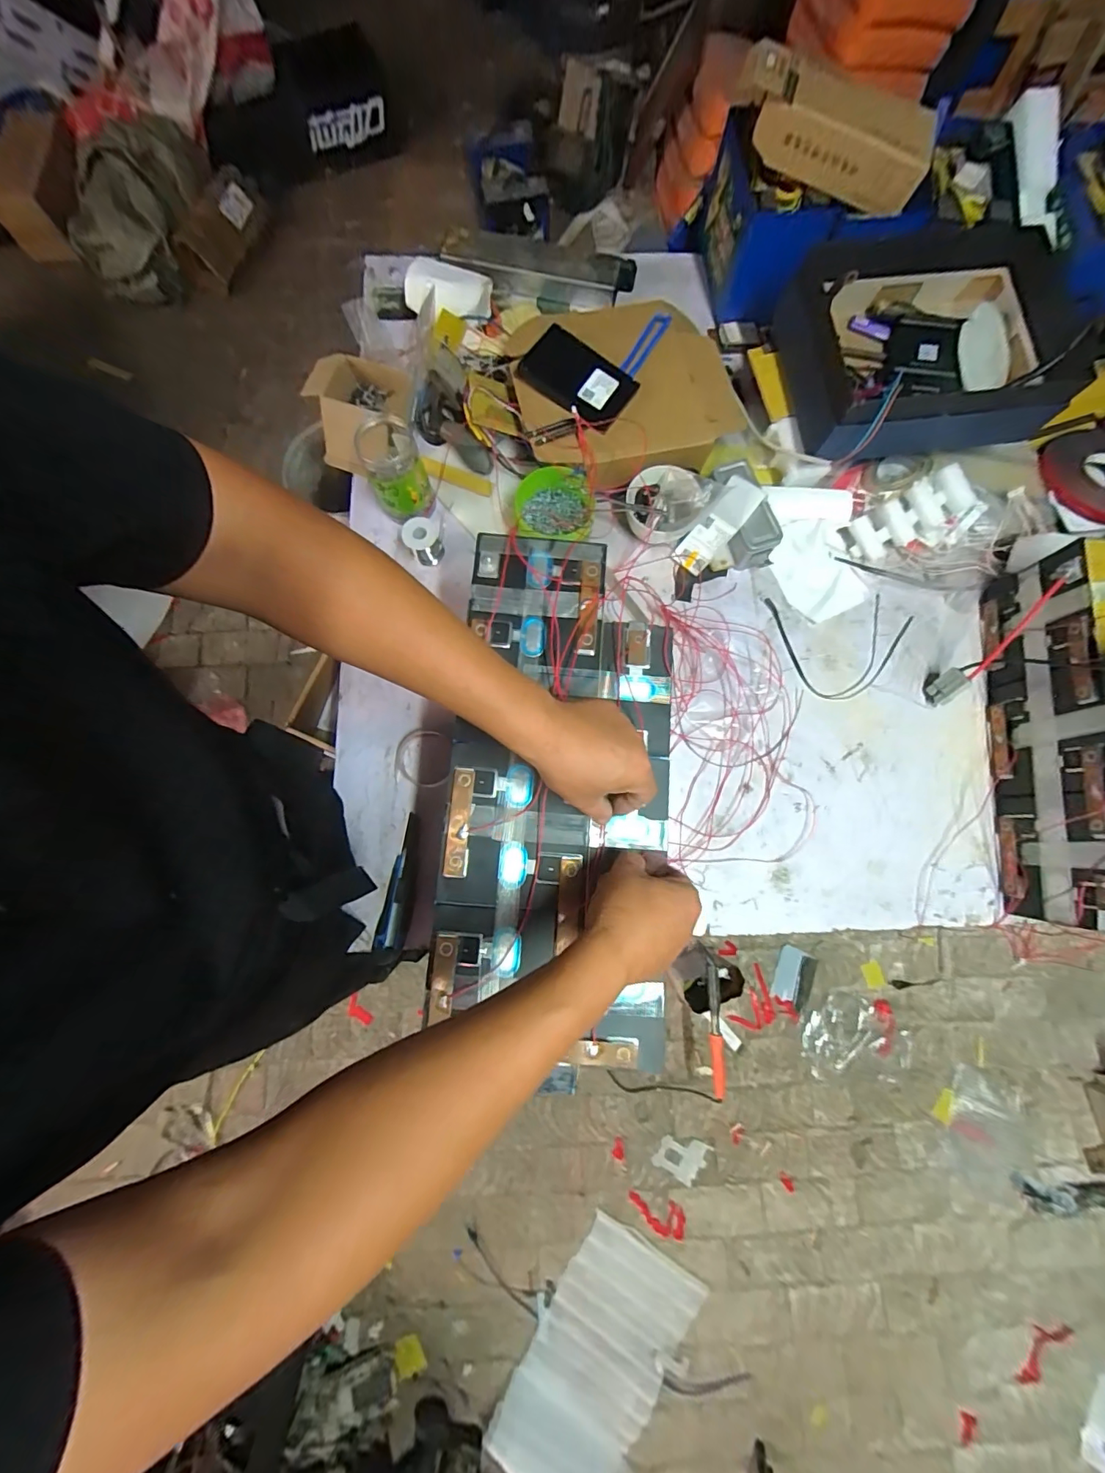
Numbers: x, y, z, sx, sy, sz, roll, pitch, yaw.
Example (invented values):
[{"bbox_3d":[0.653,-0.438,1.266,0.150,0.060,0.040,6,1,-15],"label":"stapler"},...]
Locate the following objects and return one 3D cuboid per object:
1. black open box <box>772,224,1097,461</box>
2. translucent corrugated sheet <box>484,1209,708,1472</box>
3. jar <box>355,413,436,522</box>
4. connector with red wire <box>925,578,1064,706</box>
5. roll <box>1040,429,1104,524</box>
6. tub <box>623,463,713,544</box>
[{"bbox_3d":[0.553,-0.582,0.704,0.395,0.136,0.313,-11,79,-3],"label":"black open box"},{"bbox_3d":[0.116,1.514,1.122,0.341,0.097,0.537,34,80,6],"label":"translucent corrugated sheet"},{"bbox_3d":[-0.236,-0.401,0.728,0.087,0.122,0.091,0,78,-1],"label":"jar"},{"bbox_3d":[0.614,-0.123,0.666,0.035,0.036,0.198,42,113,10],"label":"connector with red wire"},{"bbox_3d":[0.902,-0.420,0.774,0.188,0.028,0.168,18,79,3],"label":"roll"},{"bbox_3d":[0.176,-0.360,0.756,0.122,0.065,0.109,7,78,1],"label":"tub"}]

